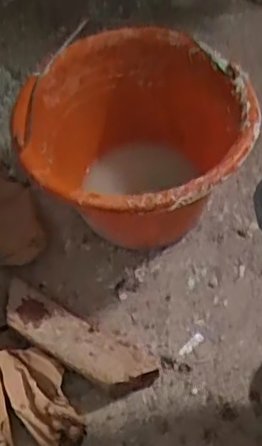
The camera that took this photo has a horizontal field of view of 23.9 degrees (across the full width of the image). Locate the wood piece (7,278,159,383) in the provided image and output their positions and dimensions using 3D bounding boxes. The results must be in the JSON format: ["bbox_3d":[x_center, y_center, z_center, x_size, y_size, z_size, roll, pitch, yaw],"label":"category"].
[{"bbox_3d":[-0.063,0.126,0.678,0.184,0.041,0.056,26,64,18],"label":"wood piece"}]

